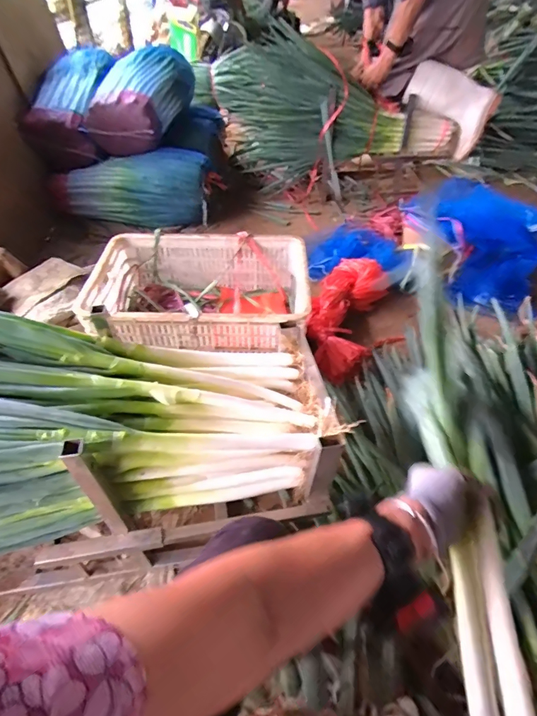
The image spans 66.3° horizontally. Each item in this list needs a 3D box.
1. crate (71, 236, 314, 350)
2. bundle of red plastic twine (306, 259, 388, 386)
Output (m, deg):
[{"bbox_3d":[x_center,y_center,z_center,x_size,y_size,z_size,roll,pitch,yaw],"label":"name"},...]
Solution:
[{"bbox_3d":[-0.170,-0.154,1.073,0.518,0.176,0.354,-1,43,-1],"label":"crate"},{"bbox_3d":[0.237,-0.144,1.274,0.210,0.073,0.528,15,45,15],"label":"bundle of red plastic twine"}]

